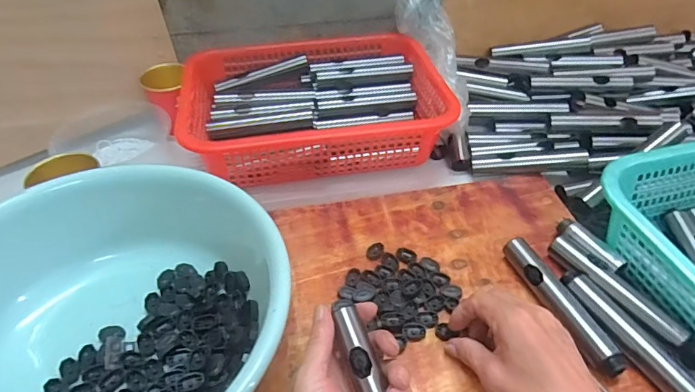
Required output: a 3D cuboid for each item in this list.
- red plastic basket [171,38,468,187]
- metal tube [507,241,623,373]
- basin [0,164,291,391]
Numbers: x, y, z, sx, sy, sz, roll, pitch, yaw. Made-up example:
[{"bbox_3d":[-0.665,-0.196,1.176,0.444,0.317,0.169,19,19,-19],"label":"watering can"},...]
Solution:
[{"bbox_3d":[-0.047,-0.130,0.654,0.323,0.072,0.230,-8,45,-8],"label":"red plastic basket"},{"bbox_3d":[0.203,0.102,0.462,0.024,0.027,0.152,-18,47,-17],"label":"metal tube"},{"bbox_3d":[-0.187,0.123,0.383,0.266,0.099,0.249,0,44,0],"label":"basin"}]

